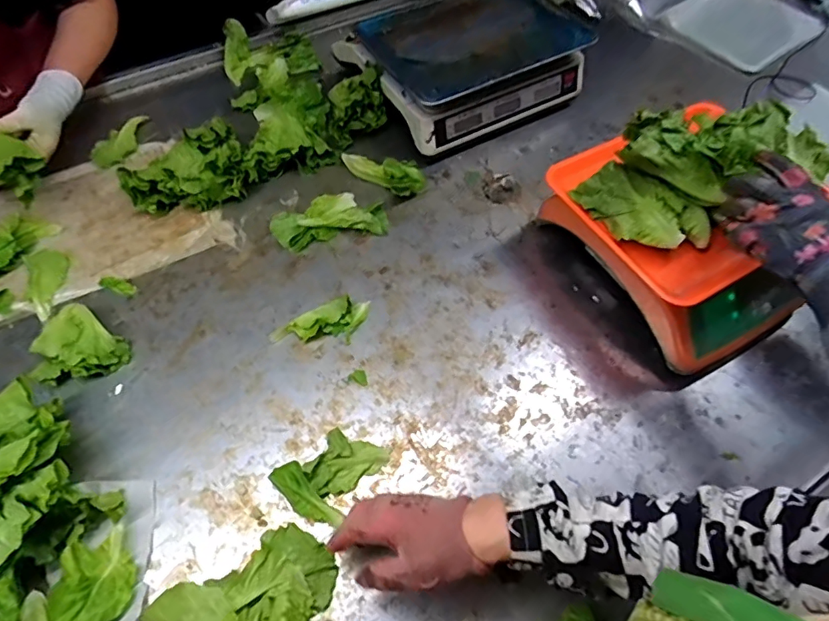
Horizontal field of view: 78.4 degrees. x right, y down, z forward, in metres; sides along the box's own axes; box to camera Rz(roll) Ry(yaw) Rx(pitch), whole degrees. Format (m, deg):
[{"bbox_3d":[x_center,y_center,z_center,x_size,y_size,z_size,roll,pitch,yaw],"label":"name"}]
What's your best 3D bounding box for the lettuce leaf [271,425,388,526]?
[{"bbox_3d":[-0.091,0.171,0.548,0.082,0.018,0.102,33,62,18],"label":"lettuce leaf"}]

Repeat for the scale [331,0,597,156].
[{"bbox_3d":[0.079,-0.427,0.868,0.336,0.112,0.293,-27,62,-18],"label":"scale"}]

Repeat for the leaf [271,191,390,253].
[{"bbox_3d":[-0.122,-0.135,0.719,0.161,0.031,0.086,-13,59,-10],"label":"leaf"}]

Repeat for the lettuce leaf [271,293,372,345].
[{"bbox_3d":[-0.112,0.019,0.629,0.124,0.027,0.047,-21,60,-14],"label":"lettuce leaf"}]

